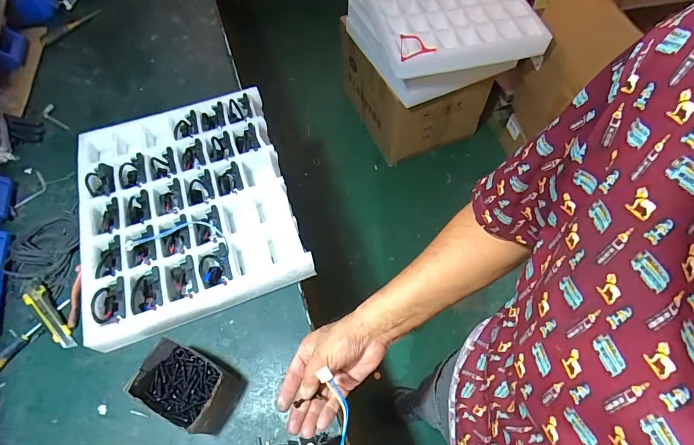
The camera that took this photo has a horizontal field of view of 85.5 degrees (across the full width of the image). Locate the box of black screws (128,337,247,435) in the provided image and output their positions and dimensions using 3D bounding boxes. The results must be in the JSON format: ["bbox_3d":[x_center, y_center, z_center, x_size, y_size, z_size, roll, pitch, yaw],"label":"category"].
[{"bbox_3d":[-0.273,0.281,0.644,0.152,0.091,0.110,24,64,15],"label":"box of black screws"}]

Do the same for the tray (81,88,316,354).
[{"bbox_3d":[-0.353,-0.052,0.829,0.443,0.067,0.523,-20,62,-9],"label":"tray"}]

